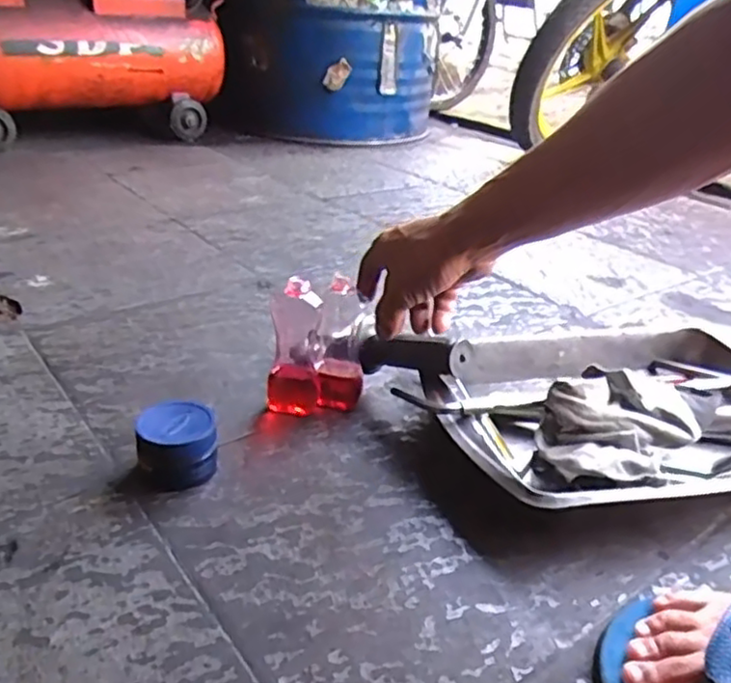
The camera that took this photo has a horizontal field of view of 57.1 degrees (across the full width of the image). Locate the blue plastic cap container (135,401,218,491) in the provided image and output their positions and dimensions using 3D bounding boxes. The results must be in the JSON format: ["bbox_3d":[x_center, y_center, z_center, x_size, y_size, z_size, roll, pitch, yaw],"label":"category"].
[{"bbox_3d":[-0.148,0.081,0.537,0.063,0.048,0.063,-5,30,-14],"label":"blue plastic cap container"}]

